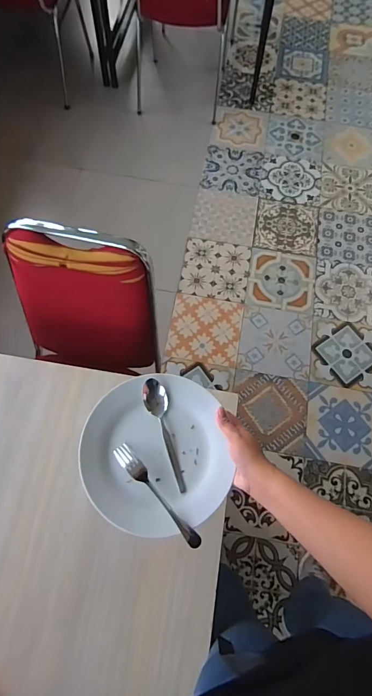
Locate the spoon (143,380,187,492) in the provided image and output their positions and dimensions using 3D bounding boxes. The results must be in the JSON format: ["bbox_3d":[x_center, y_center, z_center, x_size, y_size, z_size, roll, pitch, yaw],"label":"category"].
[{"bbox_3d":[-0.031,0.130,0.563,0.035,0.024,0.169,-15,84,-8],"label":"spoon"}]

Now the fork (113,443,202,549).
[{"bbox_3d":[-0.042,0.209,0.530,0.024,0.012,0.175,-40,75,-15],"label":"fork"}]

